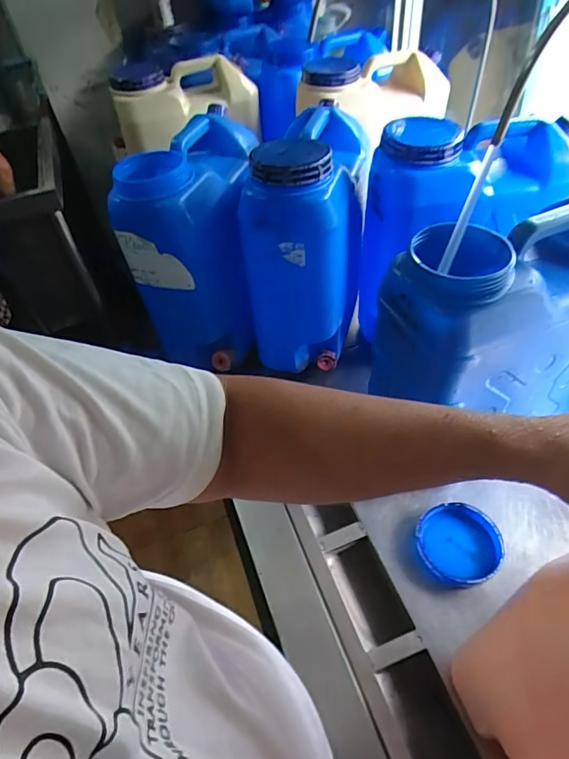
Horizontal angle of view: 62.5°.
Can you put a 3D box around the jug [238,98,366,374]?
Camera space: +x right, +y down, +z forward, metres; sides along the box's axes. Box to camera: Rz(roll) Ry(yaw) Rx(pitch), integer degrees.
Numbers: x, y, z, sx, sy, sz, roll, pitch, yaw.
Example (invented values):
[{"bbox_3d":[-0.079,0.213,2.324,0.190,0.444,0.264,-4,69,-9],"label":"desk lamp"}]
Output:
[{"bbox_3d":[0.057,-0.269,0.849,0.168,0.331,0.282,11,51,16],"label":"jug"}]

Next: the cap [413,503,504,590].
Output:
[{"bbox_3d":[0.264,0.250,0.713,0.123,0.030,0.115,-3,48,4],"label":"cap"}]

